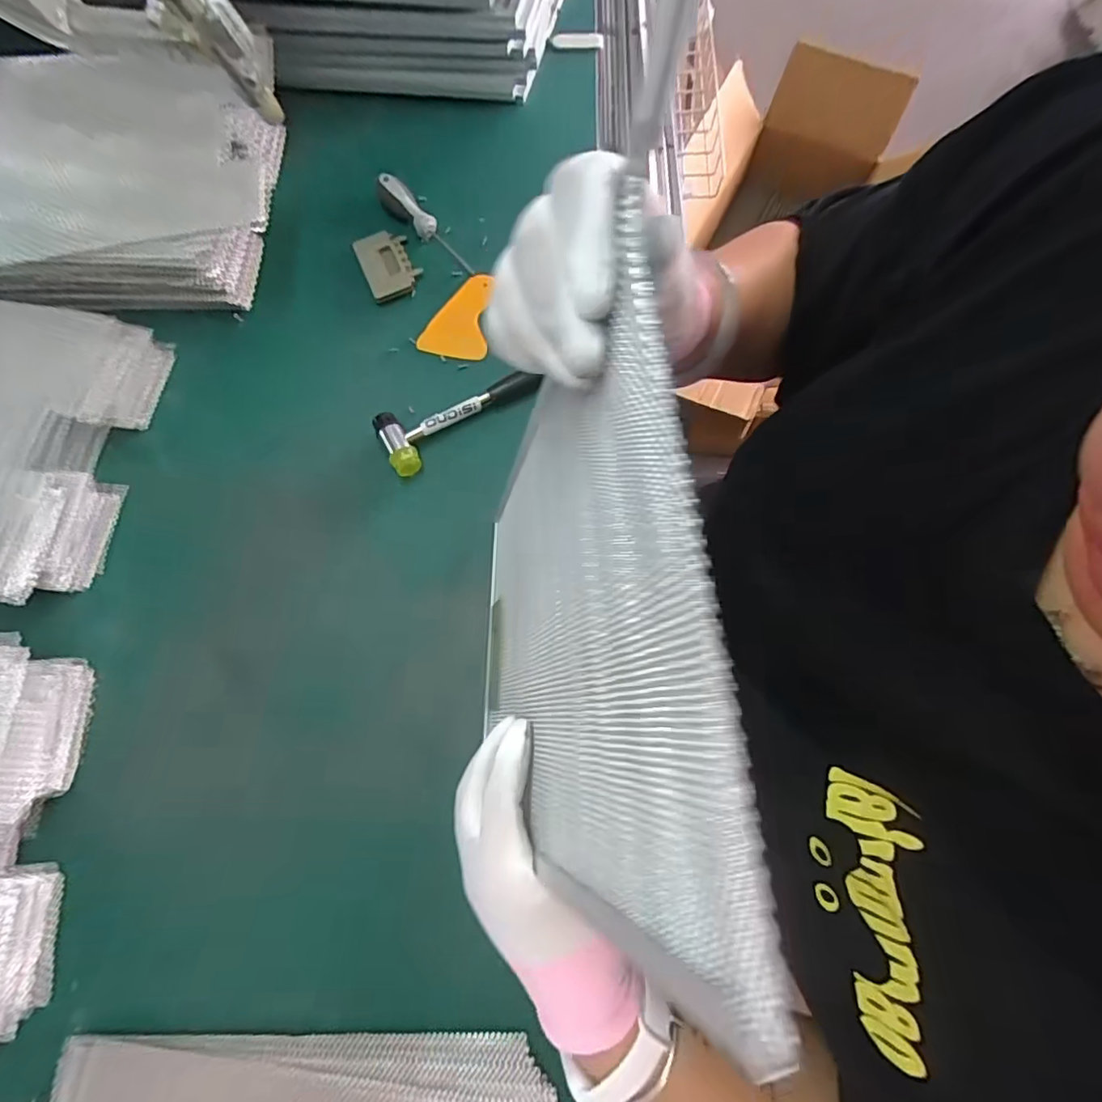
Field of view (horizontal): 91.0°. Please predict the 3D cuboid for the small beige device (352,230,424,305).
[{"bbox_3d":[-0.173,-0.306,0.577,0.056,0.011,0.085,-24,74,-7],"label":"small beige device"}]

